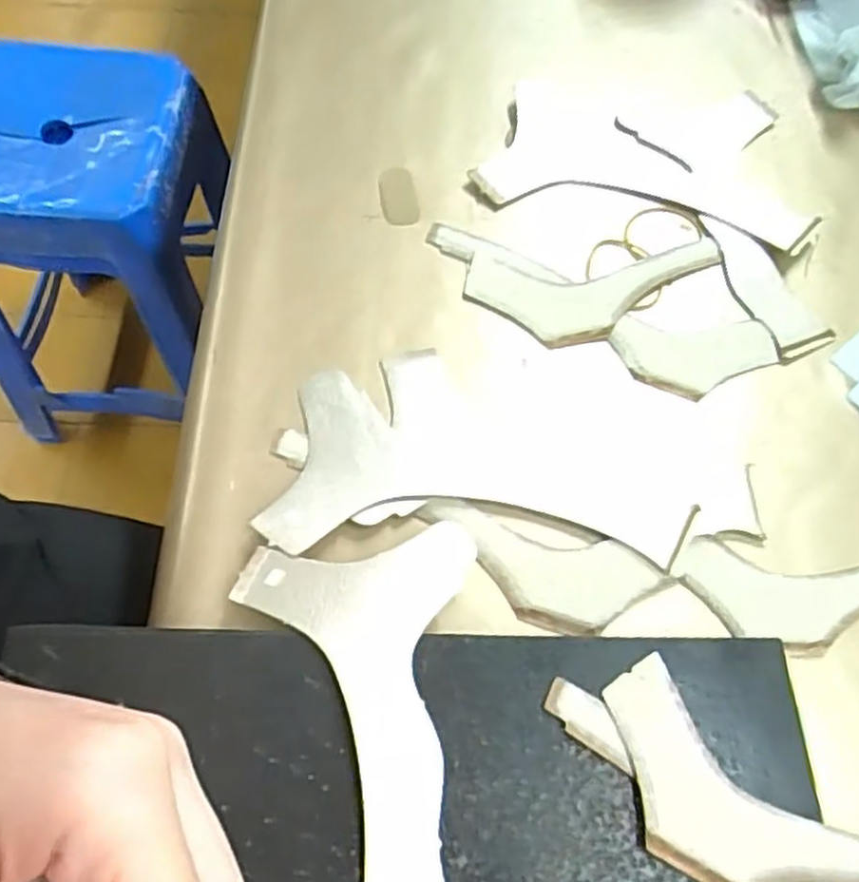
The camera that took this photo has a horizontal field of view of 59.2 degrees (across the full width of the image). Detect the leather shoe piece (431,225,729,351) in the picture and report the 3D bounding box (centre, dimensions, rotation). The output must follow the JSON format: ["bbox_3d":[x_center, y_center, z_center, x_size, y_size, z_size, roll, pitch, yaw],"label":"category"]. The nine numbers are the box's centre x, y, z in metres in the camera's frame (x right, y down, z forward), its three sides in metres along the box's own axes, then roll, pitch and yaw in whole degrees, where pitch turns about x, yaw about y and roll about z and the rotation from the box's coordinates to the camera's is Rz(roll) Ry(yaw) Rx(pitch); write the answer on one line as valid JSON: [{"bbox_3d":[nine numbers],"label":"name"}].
[{"bbox_3d":[0.078,-0.082,0.402,0.153,0.004,0.069,4,64,-1],"label":"leather shoe piece"}]

